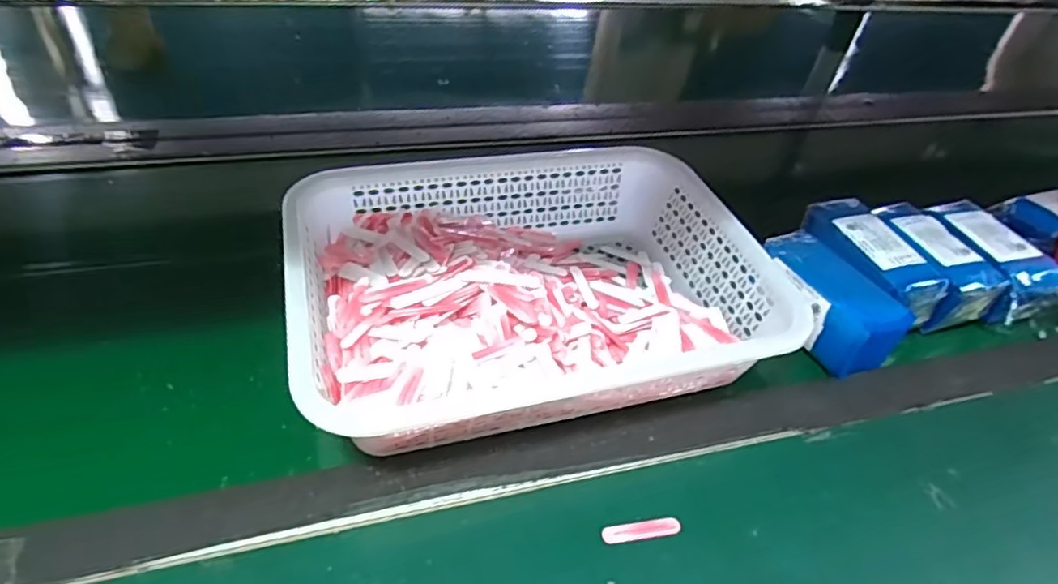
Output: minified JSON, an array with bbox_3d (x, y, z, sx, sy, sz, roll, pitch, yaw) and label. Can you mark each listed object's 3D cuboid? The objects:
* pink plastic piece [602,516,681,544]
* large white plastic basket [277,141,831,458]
[{"bbox_3d":[0.071,0.150,0.384,0.050,0.004,0.012,-3,43,-12],"label":"pink plastic piece"},{"bbox_3d":[0.000,-0.008,0.491,0.359,0.079,0.252,-8,45,-17],"label":"large white plastic basket"}]

